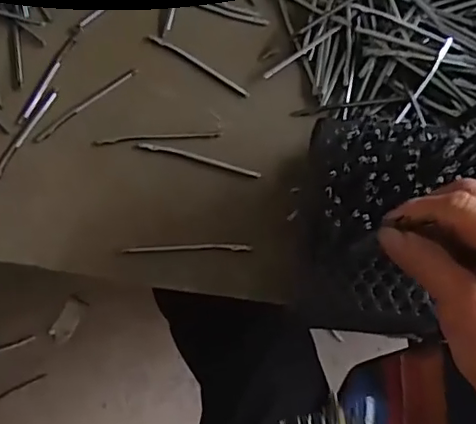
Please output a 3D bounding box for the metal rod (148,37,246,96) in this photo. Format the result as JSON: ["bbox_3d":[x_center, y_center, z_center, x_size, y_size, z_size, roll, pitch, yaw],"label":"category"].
[{"bbox_3d":[-0.035,-0.132,0.523,0.106,0.004,0.007,34,78,8],"label":"metal rod"}]

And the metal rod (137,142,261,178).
[{"bbox_3d":[-0.033,-0.045,0.496,0.106,0.004,0.008,15,76,3],"label":"metal rod"}]

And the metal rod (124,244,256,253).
[{"bbox_3d":[-0.041,0.029,0.478,0.103,0.006,0.007,-1,76,-1],"label":"metal rod"}]

